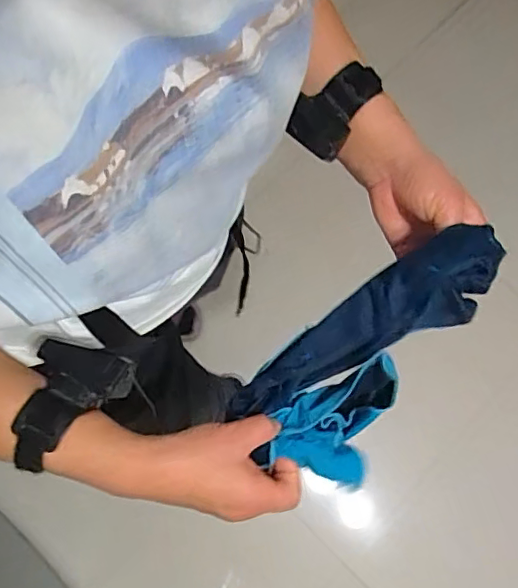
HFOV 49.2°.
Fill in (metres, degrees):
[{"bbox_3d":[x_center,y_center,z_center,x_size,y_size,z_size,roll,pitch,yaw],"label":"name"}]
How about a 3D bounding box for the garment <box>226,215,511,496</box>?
[{"bbox_3d":[0.099,0.047,0.469,0.118,0.060,0.238,44,98,9],"label":"garment"}]

